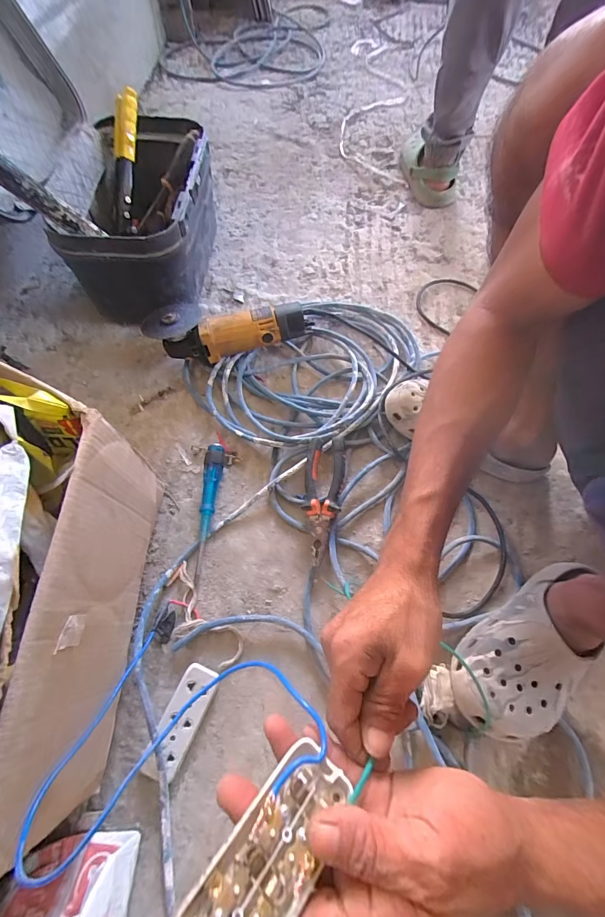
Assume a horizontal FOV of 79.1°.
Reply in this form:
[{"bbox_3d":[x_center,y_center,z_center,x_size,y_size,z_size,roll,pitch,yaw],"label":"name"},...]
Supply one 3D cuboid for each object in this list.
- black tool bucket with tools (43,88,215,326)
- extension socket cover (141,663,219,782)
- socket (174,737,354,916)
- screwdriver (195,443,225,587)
[{"bbox_3d":[-0.275,-0.428,0.679,0.197,0.190,0.333,4,64,0],"label":"black tool bucket with tools"},{"bbox_3d":[-0.136,0.300,0.419,0.041,0.025,0.114,20,65,7],"label":"extension socket cover"},{"bbox_3d":[-0.020,0.198,0.176,0.043,0.015,0.111,38,46,15],"label":"socket"},{"bbox_3d":[-0.133,0.073,0.524,0.026,0.025,0.196,4,71,-1],"label":"screwdriver"}]

